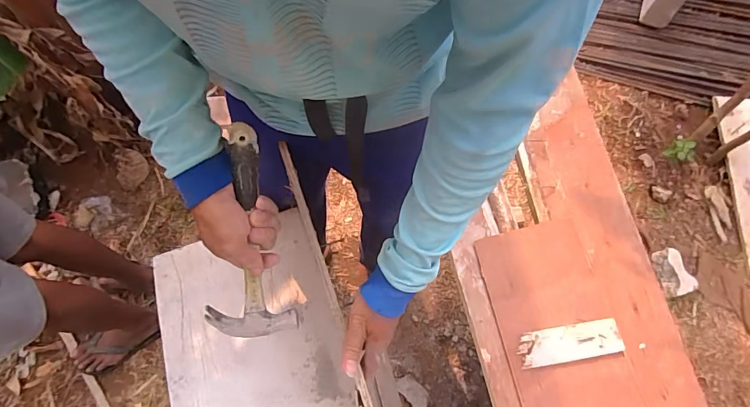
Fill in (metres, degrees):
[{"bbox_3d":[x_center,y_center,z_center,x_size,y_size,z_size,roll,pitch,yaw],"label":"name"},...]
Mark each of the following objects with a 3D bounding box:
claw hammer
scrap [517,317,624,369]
[{"bbox_3d":[-0.153,0.045,0.474,0.104,0.281,0.043,6,27,5],"label":"claw hammer"},{"bbox_3d":[0.351,0.255,0.737,0.172,0.015,0.061,-16,62,11],"label":"scrap"}]

